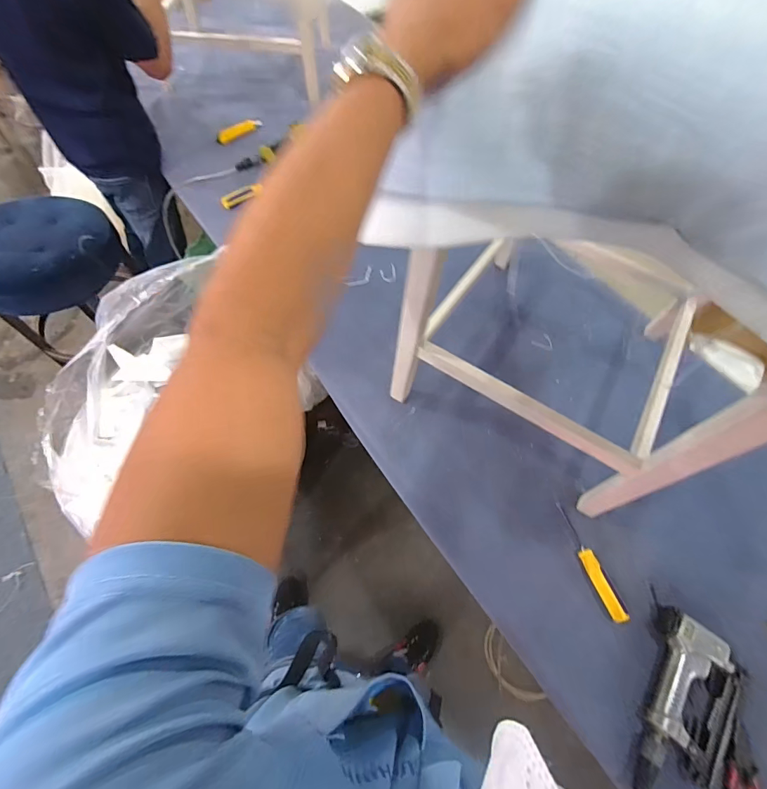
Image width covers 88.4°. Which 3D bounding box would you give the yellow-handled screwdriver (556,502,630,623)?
[{"bbox_3d":[0.367,0.290,0.700,0.028,0.029,0.200,-14,64,-10],"label":"yellow-handled screwdriver"}]

